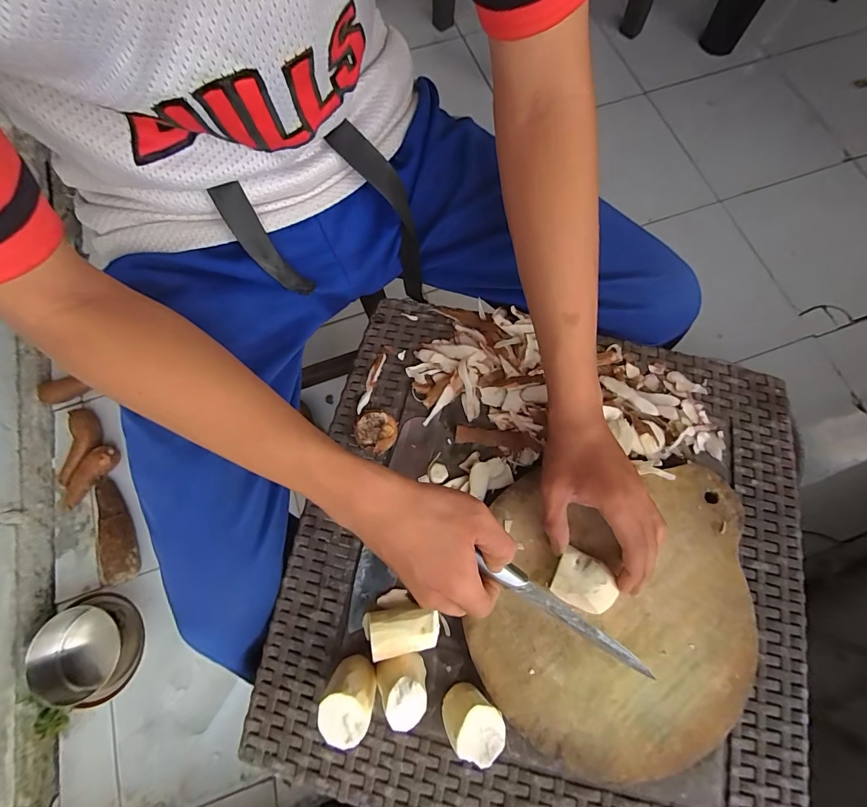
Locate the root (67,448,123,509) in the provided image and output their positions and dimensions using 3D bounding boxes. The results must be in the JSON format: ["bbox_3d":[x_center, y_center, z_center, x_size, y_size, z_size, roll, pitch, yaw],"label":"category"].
[{"bbox_3d":[-0.694,0.145,0.802,0.037,0.044,0.135,36,76,12],"label":"root"}]

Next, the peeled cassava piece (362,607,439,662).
[{"bbox_3d":[-0.028,0.187,0.331,0.063,0.027,0.033,-7,71,-1],"label":"peeled cassava piece"}]

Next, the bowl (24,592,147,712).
[{"bbox_3d":[-0.585,0.423,0.696,0.149,0.090,0.166,-15,72,-3],"label":"bowl"}]

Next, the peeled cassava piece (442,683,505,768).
[{"bbox_3d":[0.030,0.236,0.302,0.043,0.048,0.036,21,73,8],"label":"peeled cassava piece"}]

